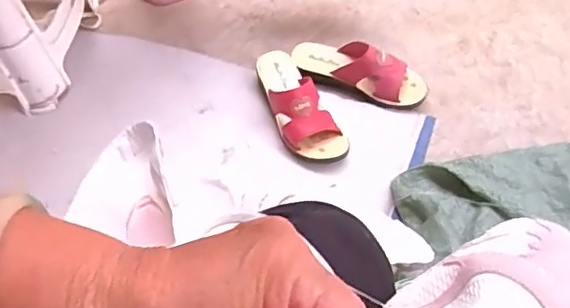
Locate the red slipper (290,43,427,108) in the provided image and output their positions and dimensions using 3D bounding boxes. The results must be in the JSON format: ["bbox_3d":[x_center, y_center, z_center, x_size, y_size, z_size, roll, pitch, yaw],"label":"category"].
[{"bbox_3d":[0.123,-0.144,0.975,0.227,0.092,0.080,23,63,17],"label":"red slipper"}]

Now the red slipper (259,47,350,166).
[{"bbox_3d":[0.015,-0.080,0.934,0.084,0.086,0.226,-26,60,-11],"label":"red slipper"}]

